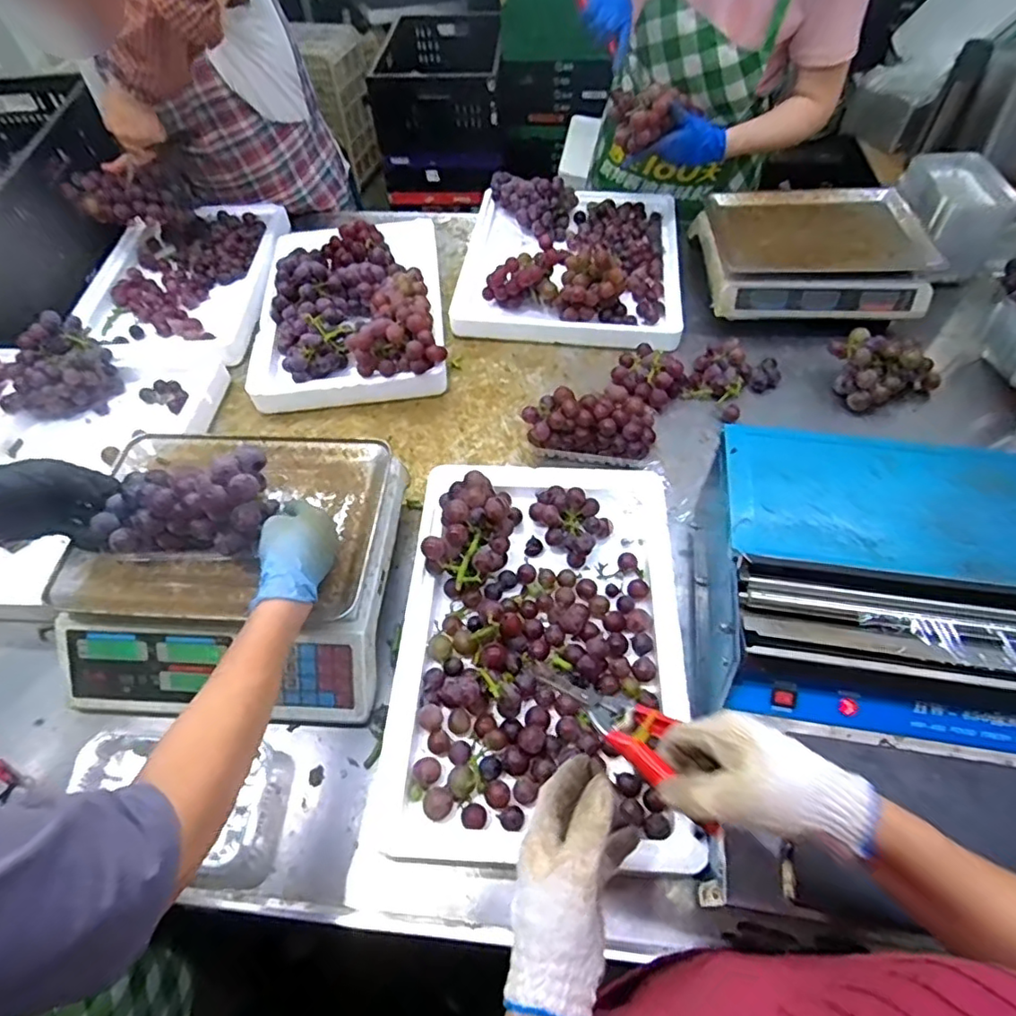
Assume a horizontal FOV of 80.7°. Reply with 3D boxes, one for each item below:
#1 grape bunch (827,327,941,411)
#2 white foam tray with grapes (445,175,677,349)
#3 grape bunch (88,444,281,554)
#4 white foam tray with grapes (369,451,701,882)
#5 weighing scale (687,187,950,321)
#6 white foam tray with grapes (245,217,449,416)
[{"bbox_3d":[0.555,-0.198,0.895,0.157,0.093,0.105,28,60,21],"label":"grape bunch"},{"bbox_3d":[0.113,-0.469,1.087,0.390,0.097,0.440,5,55,6],"label":"white foam tray with grapes"},{"bbox_3d":[-0.320,0.004,0.628,0.189,0.090,0.092,-11,49,17],"label":"grape bunch"},{"bbox_3d":[0.036,0.118,0.649,0.308,0.089,0.461,2,54,4],"label":"white foam tray with grapes"},{"bbox_3d":[0.526,-0.449,1.049,0.354,0.103,0.295,3,55,5],"label":"weighing scale"},{"bbox_3d":[-0.268,-0.362,1.018,0.300,0.116,0.446,-7,54,-2],"label":"white foam tray with grapes"}]

